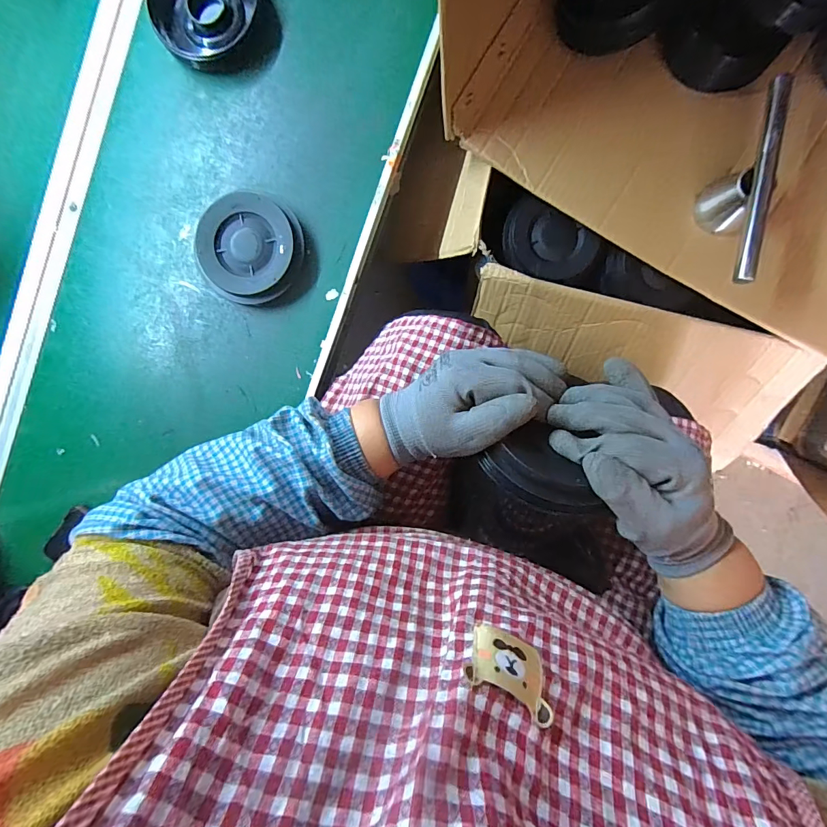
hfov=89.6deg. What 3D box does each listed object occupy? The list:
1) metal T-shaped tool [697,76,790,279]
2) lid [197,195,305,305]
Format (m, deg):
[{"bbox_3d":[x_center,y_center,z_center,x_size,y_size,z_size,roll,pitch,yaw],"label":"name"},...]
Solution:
[{"bbox_3d":[0.338,-0.232,0.433,0.037,0.065,0.201,9,93,2],"label":"metal T-shaped tool"},{"bbox_3d":[-0.187,-0.185,0.467,0.111,0.031,0.114,0,93,2],"label":"lid"}]

